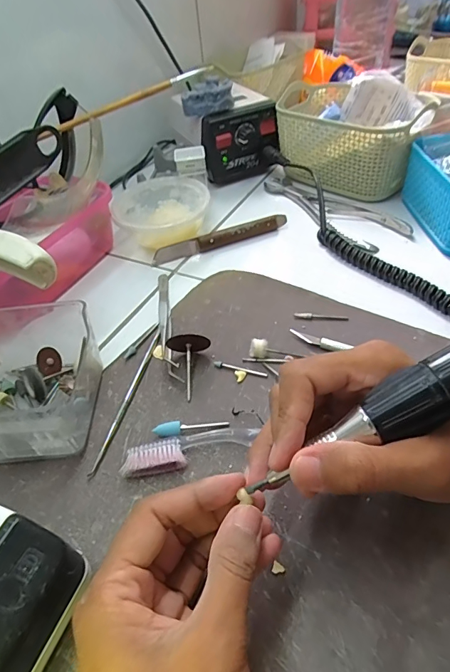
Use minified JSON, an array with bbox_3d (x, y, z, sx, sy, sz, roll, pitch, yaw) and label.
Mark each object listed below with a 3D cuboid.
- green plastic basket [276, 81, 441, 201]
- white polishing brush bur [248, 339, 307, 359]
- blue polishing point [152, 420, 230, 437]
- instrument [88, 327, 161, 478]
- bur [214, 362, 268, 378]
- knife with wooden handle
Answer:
[{"bbox_3d":[0.143,-0.234,0.501,0.117,0.082,0.177,-38,52,-27],"label":"green plastic basket"},{"bbox_3d":[0.038,0.011,0.321,0.038,0.010,0.012,11,46,-1],"label":"white polishing brush bur"},{"bbox_3d":[-0.022,0.060,0.281,0.049,0.009,0.009,-13,45,-5],"label":"blue polishing point"},{"bbox_3d":[-0.071,0.043,0.307,0.008,0.007,0.128,7,47,14],"label":"instrument"},{"bbox_3d":[0.011,0.024,0.316,0.042,0.004,0.006,11,48,18],"label":"bur"},{"bbox_3d":[-0.003,-0.102,0.441,0.147,0.016,0.013,-17,46,-9],"label":"knife with wooden handle"}]

